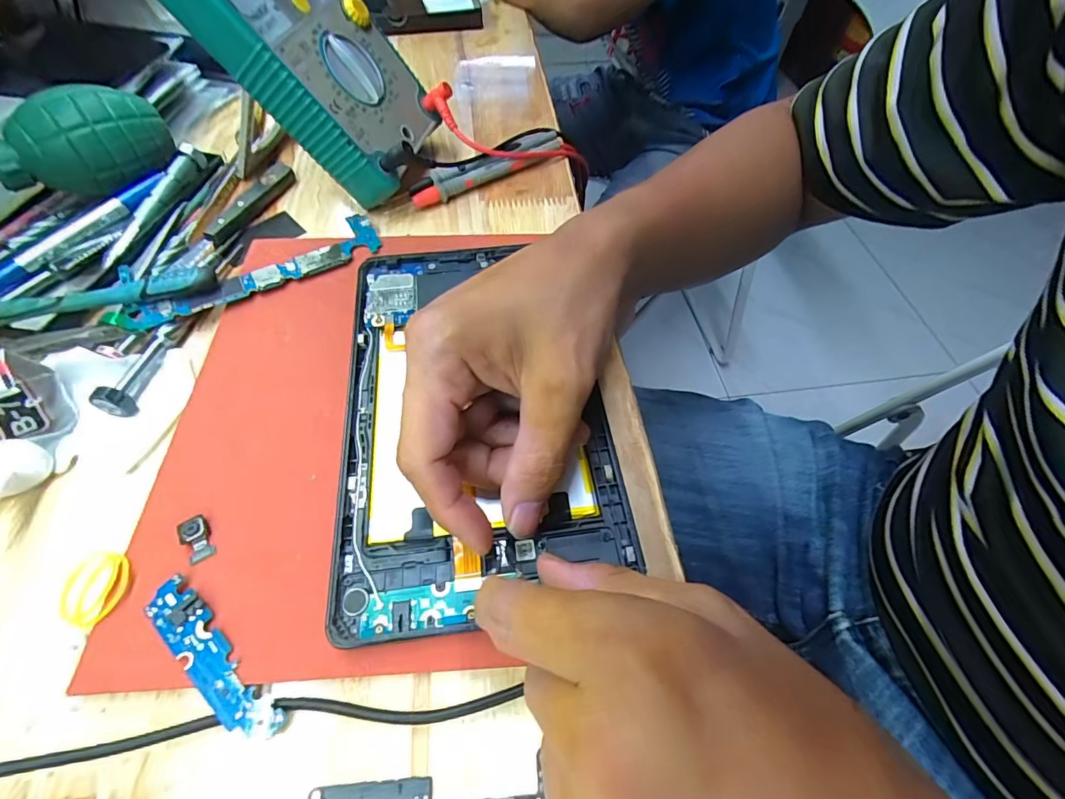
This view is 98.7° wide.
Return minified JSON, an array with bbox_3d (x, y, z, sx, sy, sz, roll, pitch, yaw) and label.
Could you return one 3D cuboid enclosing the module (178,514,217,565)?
[{"bbox_3d":[-0.141,0.057,0.191,0.010,0.004,0.022,-28,62,-17],"label":"module"}]

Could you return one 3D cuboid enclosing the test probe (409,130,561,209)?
[{"bbox_3d":[-0.031,-0.175,0.338,0.131,0.015,0.019,-30,62,-18],"label":"test probe"}]

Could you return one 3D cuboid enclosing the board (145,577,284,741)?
[{"bbox_3d":[-0.118,0.095,0.168,0.070,0.006,0.016,36,64,20],"label":"board"}]

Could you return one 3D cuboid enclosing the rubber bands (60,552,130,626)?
[{"bbox_3d":[-0.177,0.075,0.184,0.030,0.004,0.027,5,57,3],"label":"rubber bands"}]

